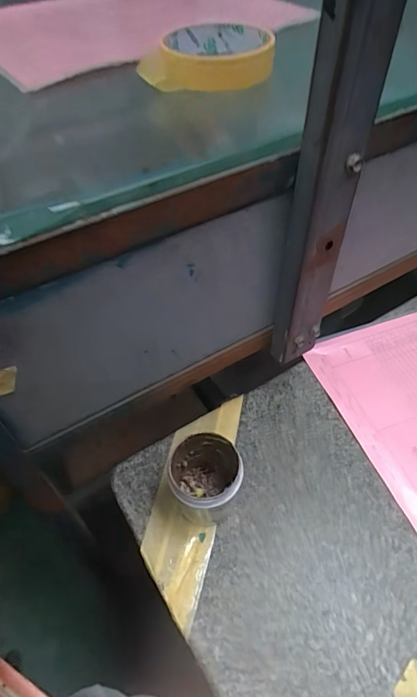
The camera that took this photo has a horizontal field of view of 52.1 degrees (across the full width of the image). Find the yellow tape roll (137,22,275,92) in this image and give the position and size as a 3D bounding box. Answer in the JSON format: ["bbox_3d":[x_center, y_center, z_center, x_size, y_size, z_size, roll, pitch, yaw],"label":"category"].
[{"bbox_3d":[-0.002,-0.220,0.321,0.097,0.026,0.101,-1,51,1],"label":"yellow tape roll"}]

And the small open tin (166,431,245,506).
[{"bbox_3d":[-0.002,0.106,0.339,0.054,0.061,0.054,-1,51,1],"label":"small open tin"}]

